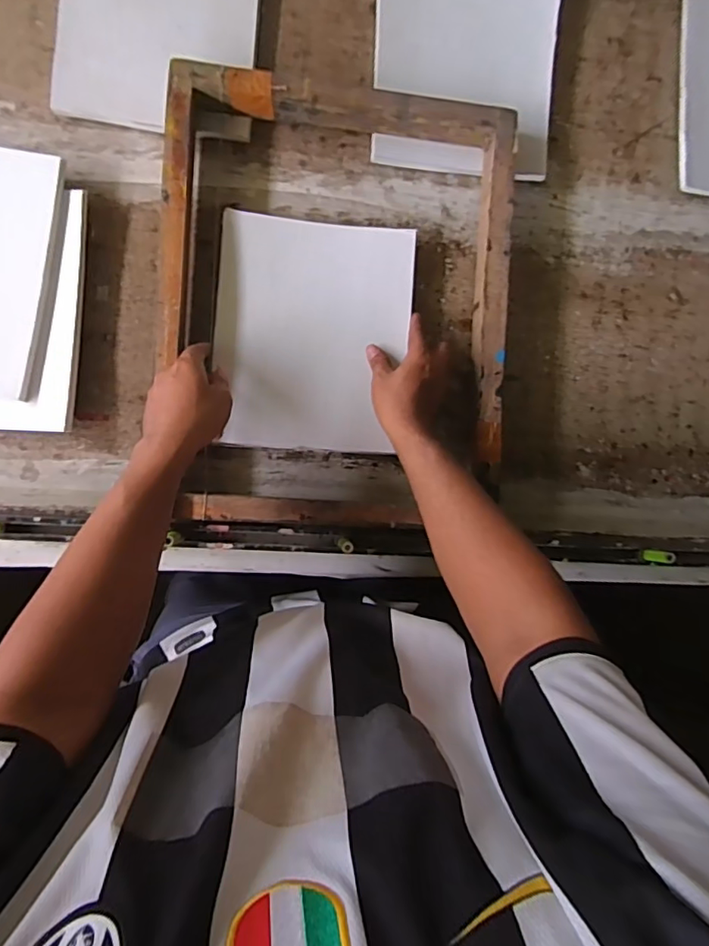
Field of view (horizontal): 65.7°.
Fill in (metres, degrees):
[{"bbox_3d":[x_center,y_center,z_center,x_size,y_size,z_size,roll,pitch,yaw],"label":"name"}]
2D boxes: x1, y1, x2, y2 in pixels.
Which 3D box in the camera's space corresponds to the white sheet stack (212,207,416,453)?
[{"bbox_3d":[-0.050,-0.162,0.651,0.220,0.015,0.264,4,92,-6],"label":"white sheet stack"}]

